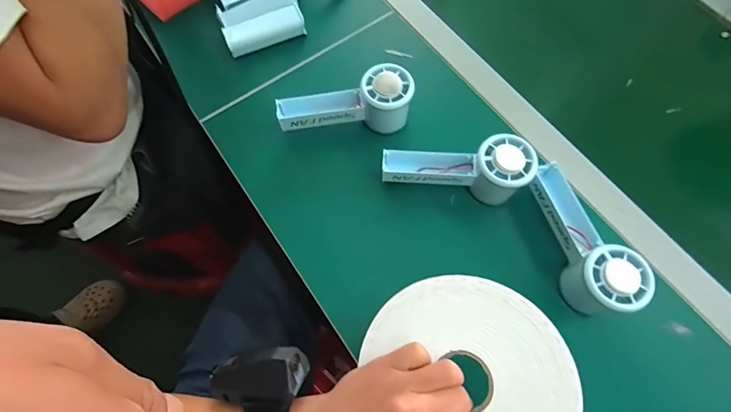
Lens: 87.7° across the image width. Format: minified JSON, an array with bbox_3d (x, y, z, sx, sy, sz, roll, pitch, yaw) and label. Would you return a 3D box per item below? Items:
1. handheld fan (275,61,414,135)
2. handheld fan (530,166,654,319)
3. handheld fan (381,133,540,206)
[{"bbox_3d":[-0.024,-0.115,0.436,0.145,0.070,0.051,-2,69,0],"label":"handheld fan"},{"bbox_3d":[0.210,0.027,0.372,0.055,0.061,0.146,-9,69,-3],"label":"handheld fan"},{"bbox_3d":[0.093,-0.039,0.404,0.150,0.067,0.053,6,69,3],"label":"handheld fan"}]

